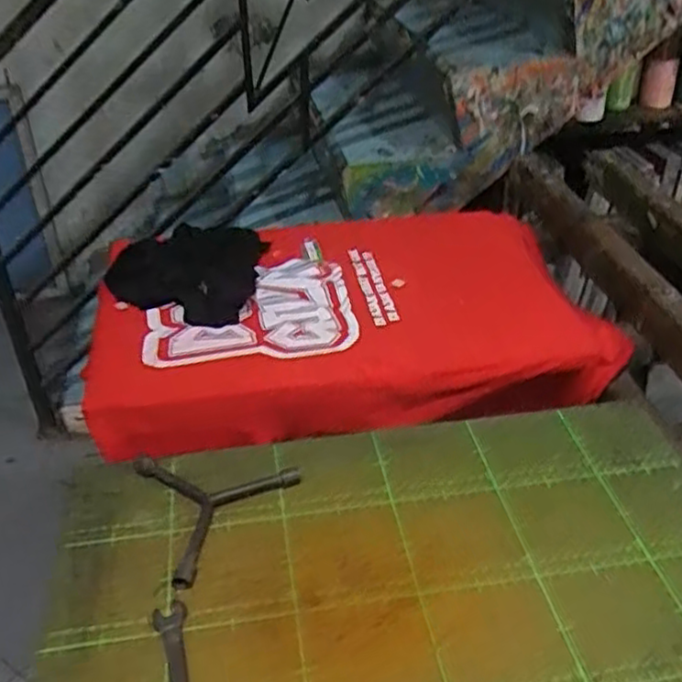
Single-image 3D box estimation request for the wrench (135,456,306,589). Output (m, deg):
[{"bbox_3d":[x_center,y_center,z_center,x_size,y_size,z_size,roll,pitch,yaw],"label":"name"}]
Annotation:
[{"bbox_3d":[-0.140,0.145,0.681,0.142,0.013,0.153,23,42,30],"label":"wrench"}]

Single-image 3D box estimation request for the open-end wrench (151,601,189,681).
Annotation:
[{"bbox_3d":[-0.121,0.250,0.541,0.025,0.010,0.118,-12,37,-14],"label":"open-end wrench"}]

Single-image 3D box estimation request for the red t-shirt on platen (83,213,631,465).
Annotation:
[{"bbox_3d":[0.000,-0.039,0.983,0.627,0.077,0.401,-9,36,-10],"label":"red t-shirt on platen"}]

